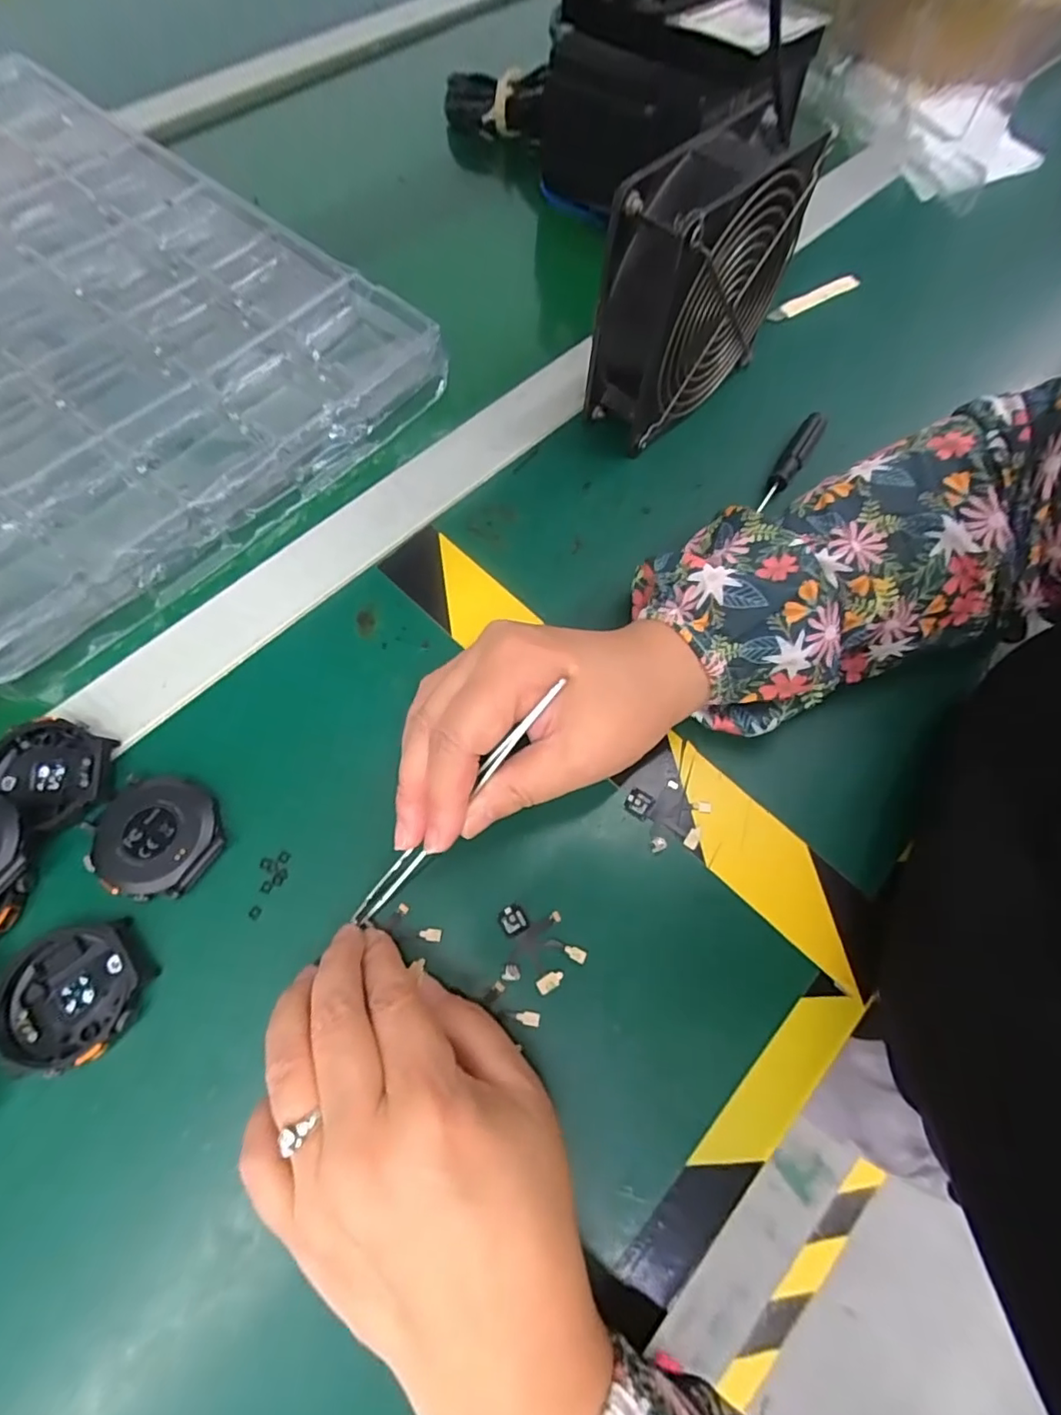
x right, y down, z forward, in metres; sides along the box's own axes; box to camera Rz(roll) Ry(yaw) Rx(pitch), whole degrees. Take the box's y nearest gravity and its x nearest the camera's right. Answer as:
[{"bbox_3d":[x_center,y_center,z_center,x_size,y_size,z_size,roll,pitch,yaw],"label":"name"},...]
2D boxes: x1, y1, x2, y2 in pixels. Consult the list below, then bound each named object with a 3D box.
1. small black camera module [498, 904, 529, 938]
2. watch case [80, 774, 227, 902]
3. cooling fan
[{"bbox_3d":[-0.007,0.088,0.240,0.011,0.004,0.012,-31,72,-13],"label":"small black camera module"},{"bbox_3d":[-0.158,0.055,0.245,0.052,0.010,0.049,34,71,11],"label":"watch case"},{"bbox_3d":[0.089,-0.223,0.312,0.122,0.120,0.051,-42,75,-16],"label":"cooling fan"}]

